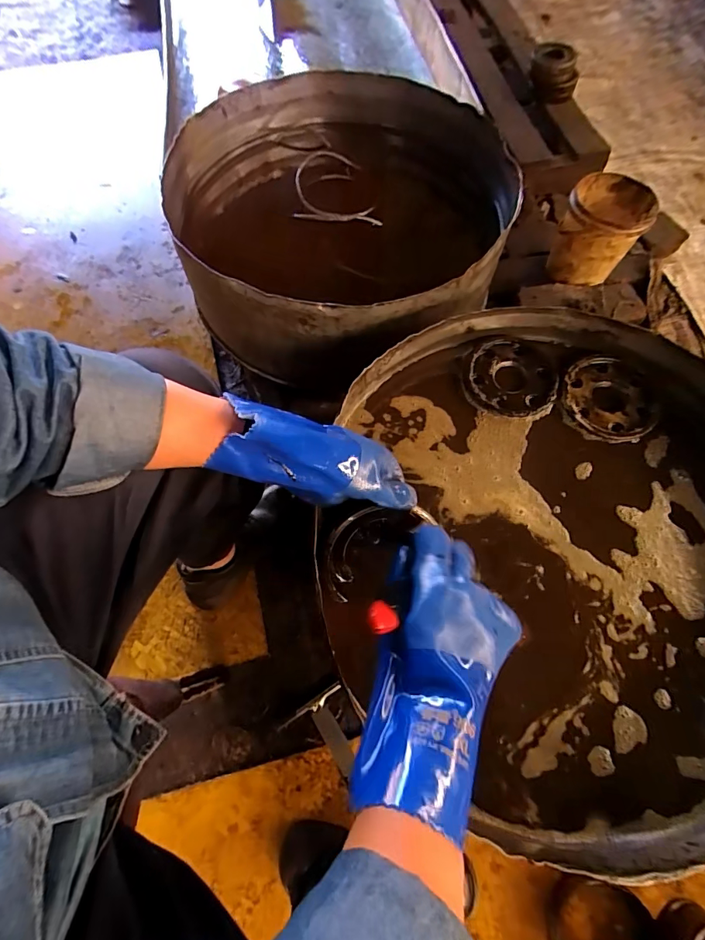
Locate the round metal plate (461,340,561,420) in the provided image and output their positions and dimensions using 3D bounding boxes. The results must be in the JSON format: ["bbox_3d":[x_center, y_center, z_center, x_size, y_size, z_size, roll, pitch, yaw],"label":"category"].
[{"bbox_3d":[0.204,-0.120,0.559,0.118,0.010,0.110,0,67,0],"label":"round metal plate"}]

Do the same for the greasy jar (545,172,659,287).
[{"bbox_3d":[0.496,-0.478,0.895,0.156,0.155,0.122,25,70,10],"label":"greasy jar"}]

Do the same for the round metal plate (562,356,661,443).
[{"bbox_3d":[0.324,-0.093,0.546,0.106,0.021,0.113,0,67,0],"label":"round metal plate"}]

